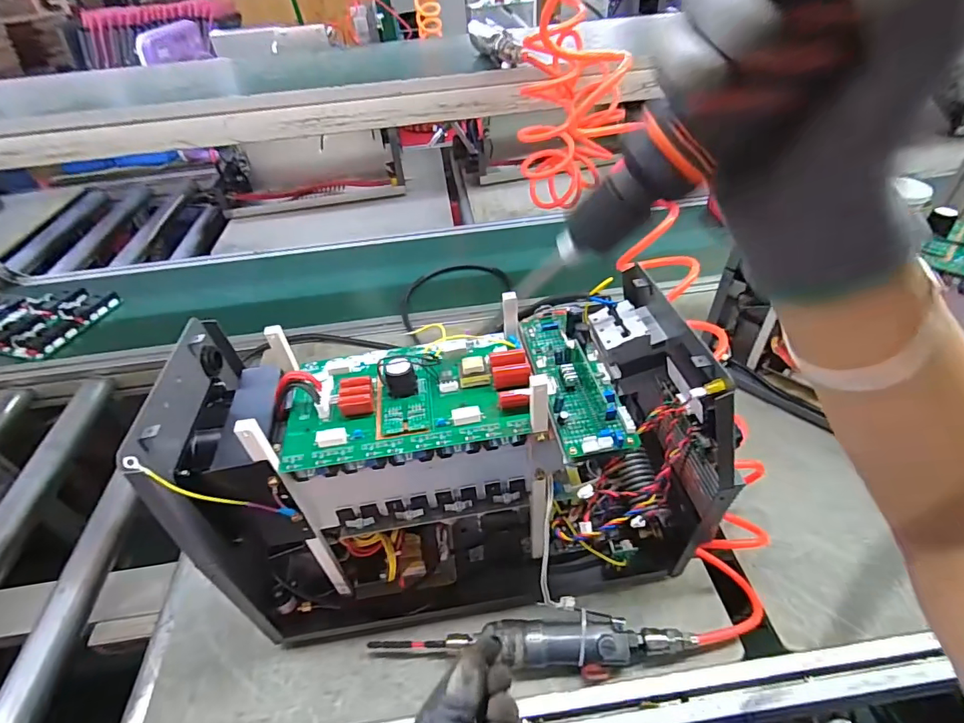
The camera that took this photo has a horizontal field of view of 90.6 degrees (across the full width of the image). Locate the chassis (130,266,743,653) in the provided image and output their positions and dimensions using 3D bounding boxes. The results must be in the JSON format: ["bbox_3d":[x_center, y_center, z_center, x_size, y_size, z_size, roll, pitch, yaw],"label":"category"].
[{"bbox_3d":[-0.020,0.102,0.495,0.458,0.296,0.191,-7,43,-2],"label":"chassis"}]

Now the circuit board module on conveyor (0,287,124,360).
[{"bbox_3d":[-0.885,-0.087,0.977,0.174,0.021,0.197,8,44,14],"label":"circuit board module on conveyor"}]

